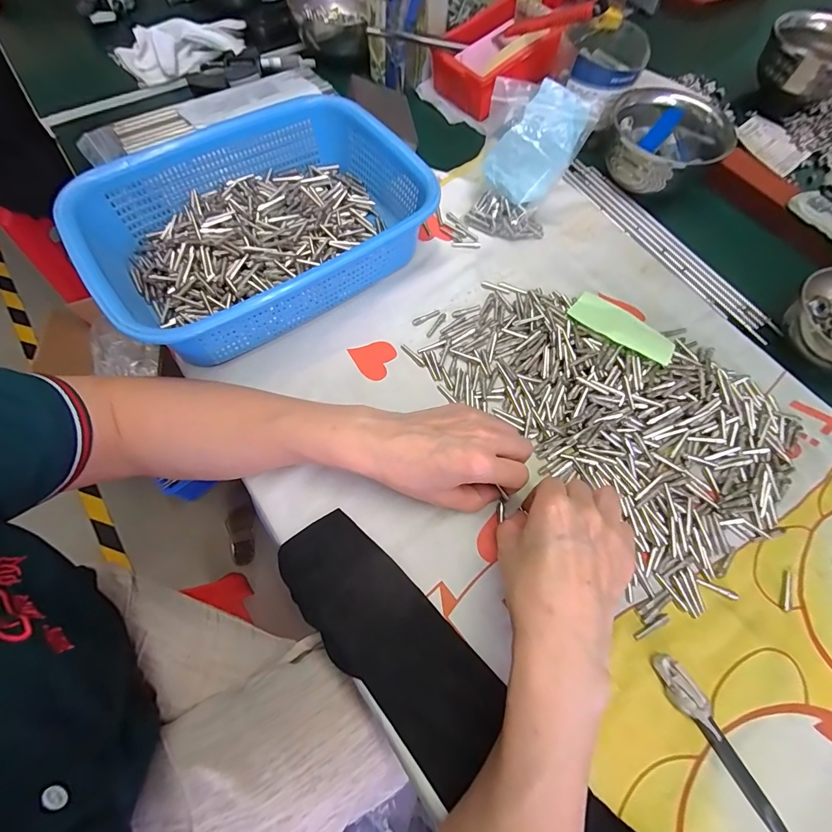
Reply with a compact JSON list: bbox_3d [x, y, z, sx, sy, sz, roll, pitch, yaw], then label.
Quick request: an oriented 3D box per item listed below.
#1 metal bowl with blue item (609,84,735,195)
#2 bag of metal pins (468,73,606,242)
[{"bbox_3d":[0.270,-0.298,0.438,0.122,0.067,0.103,27,68,10],"label":"metal bowl with blue item"},{"bbox_3d":[0.109,-0.243,0.386,0.087,0.115,0.068,19,67,7],"label":"bag of metal pins"}]

